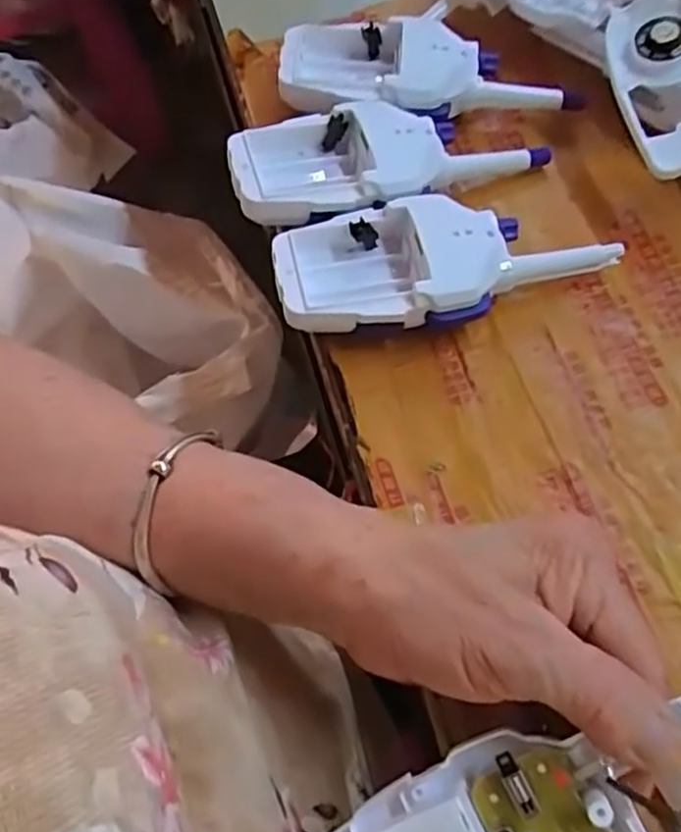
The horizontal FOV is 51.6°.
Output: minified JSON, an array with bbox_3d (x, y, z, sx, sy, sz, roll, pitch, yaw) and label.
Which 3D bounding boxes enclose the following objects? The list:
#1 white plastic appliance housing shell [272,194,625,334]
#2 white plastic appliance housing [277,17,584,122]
[{"bbox_3d":[0.051,-0.073,0.344,0.161,0.036,0.063,-9,66,-1],"label":"white plastic appliance housing shell"},{"bbox_3d":[0.050,-0.191,0.393,0.164,0.022,0.063,5,67,5],"label":"white plastic appliance housing"}]

